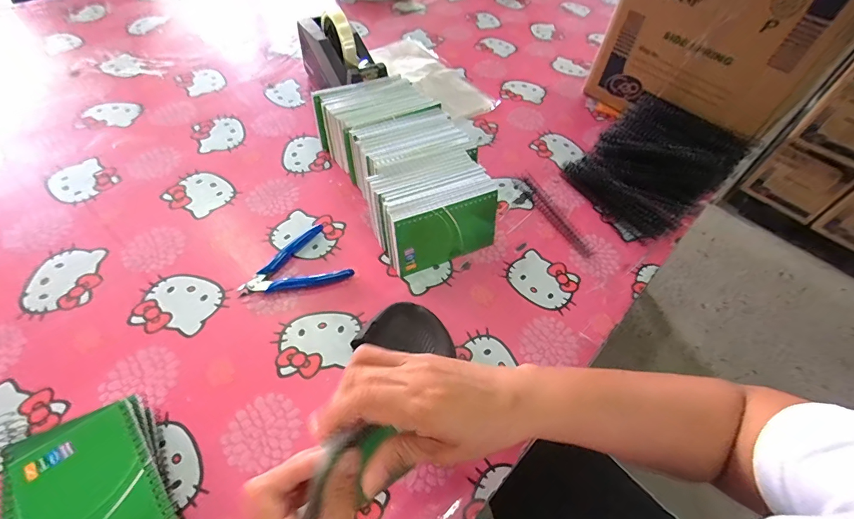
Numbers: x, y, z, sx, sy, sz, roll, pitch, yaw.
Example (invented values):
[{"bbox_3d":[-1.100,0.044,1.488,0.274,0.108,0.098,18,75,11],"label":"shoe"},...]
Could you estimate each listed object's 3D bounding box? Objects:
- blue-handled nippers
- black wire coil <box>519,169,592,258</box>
[{"bbox_3d":[-0.158,0.000,0.467,0.119,0.008,0.084,-15,56,-16],"label":"blue-handled nippers"},{"bbox_3d":[0.171,-0.065,0.548,0.025,0.008,0.154,-18,57,-17],"label":"black wire coil"}]

